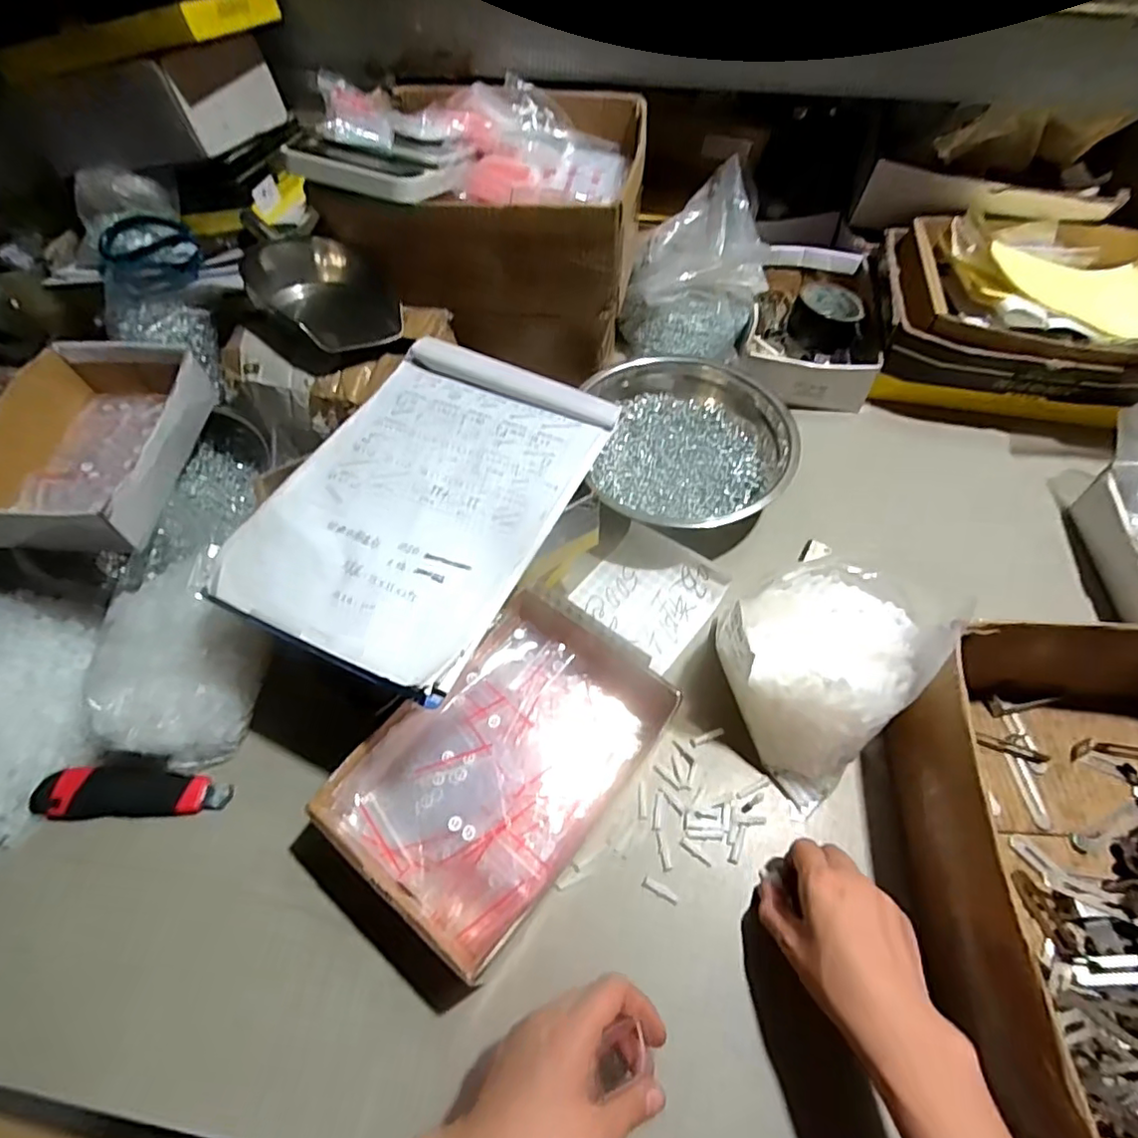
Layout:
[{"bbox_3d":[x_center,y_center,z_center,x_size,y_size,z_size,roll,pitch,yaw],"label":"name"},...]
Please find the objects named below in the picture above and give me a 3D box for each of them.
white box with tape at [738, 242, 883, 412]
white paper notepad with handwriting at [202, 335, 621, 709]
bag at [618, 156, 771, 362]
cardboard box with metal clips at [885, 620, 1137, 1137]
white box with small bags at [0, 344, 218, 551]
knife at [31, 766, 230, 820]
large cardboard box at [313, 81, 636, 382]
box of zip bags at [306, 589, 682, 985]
[{"bbox_3d":[0.320,-0.323,0.793,0.151,0.066,0.257,12,58,9],"label":"white box with tape"},{"bbox_3d":[-0.116,-0.065,0.491,0.215,0.012,0.306,23,61,15],"label":"white paper notepad with handwriting"},{"bbox_3d":[0.164,-0.390,0.771,0.169,0.142,0.199,13,59,10],"label":"bag"},{"bbox_3d":[0.398,0.203,0.425,0.263,0.123,0.310,2,57,3],"label":"cardboard box with metal clips"},{"bbox_3d":[-0.483,-0.131,0.613,0.174,0.066,0.244,4,57,4],"label":"white box with small bags"},{"bbox_3d":[-0.369,0.187,0.506,0.155,0.018,0.039,-3,57,0],"label":"knife"},{"bbox_3d":[-0.080,-0.400,0.739,0.326,0.218,0.271,8,58,7],"label":"large cardboard box"},{"bbox_3d":[-0.053,0.158,0.493,0.178,0.071,0.256,33,64,20],"label":"box of zip bags"}]

